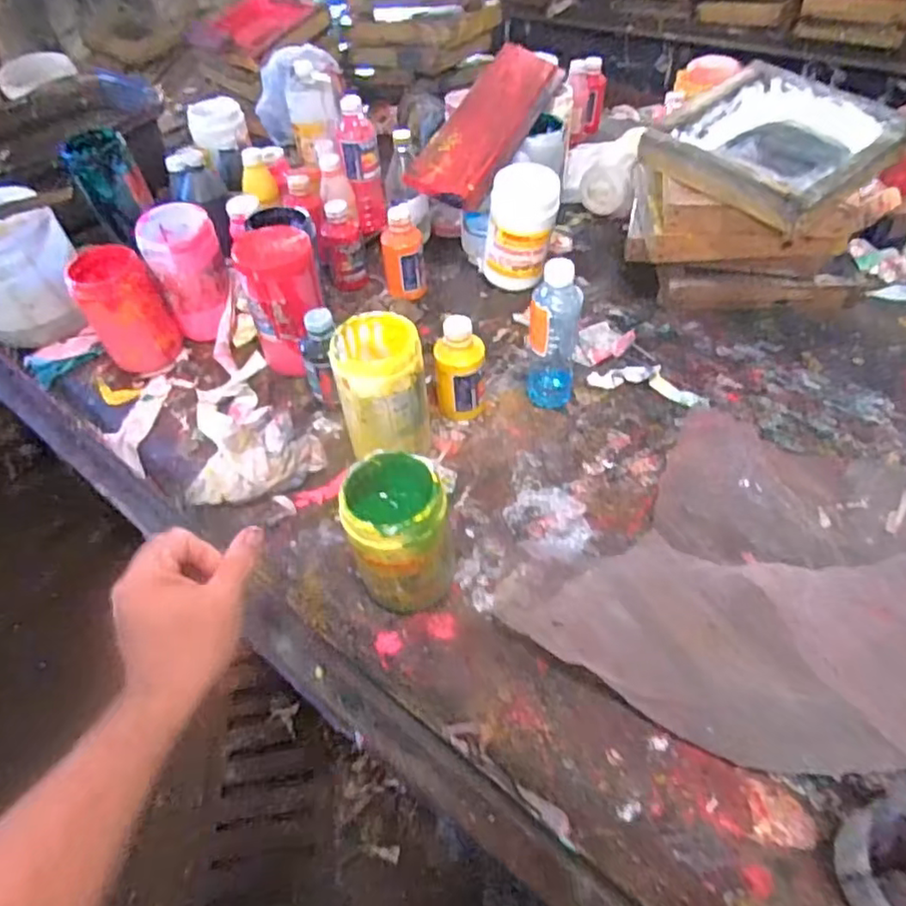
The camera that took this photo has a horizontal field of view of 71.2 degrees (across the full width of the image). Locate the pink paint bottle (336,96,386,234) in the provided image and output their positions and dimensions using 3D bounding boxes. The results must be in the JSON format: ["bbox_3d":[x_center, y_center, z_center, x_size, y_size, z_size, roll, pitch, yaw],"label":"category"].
[{"bbox_3d":[-0.145,-0.453,1.008,0.061,0.186,0.057,-12,49,-6],"label":"pink paint bottle"}]

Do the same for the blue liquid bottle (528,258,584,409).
[{"bbox_3d":[0.119,-0.140,0.743,0.055,0.181,0.072,7,50,10],"label":"blue liquid bottle"}]

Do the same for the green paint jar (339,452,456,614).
[{"bbox_3d":[-0.049,0.078,0.590,0.085,0.145,0.090,-2,49,3],"label":"green paint jar"}]

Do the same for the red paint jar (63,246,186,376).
[{"bbox_3d":[-0.438,-0.192,0.853,0.097,0.136,0.103,-25,52,-16],"label":"red paint jar"}]

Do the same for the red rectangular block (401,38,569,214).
[{"bbox_3d":[0.062,-0.517,0.978,0.110,0.026,0.417,28,61,-1],"label":"red rectangular block"}]

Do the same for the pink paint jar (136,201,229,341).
[{"bbox_3d":[-0.360,-0.251,0.866,0.092,0.155,0.097,-2,49,3],"label":"pink paint jar"}]

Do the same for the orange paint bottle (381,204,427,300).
[{"bbox_3d":[-0.072,-0.283,0.909,0.059,0.114,0.055,-7,49,-1],"label":"orange paint bottle"}]

